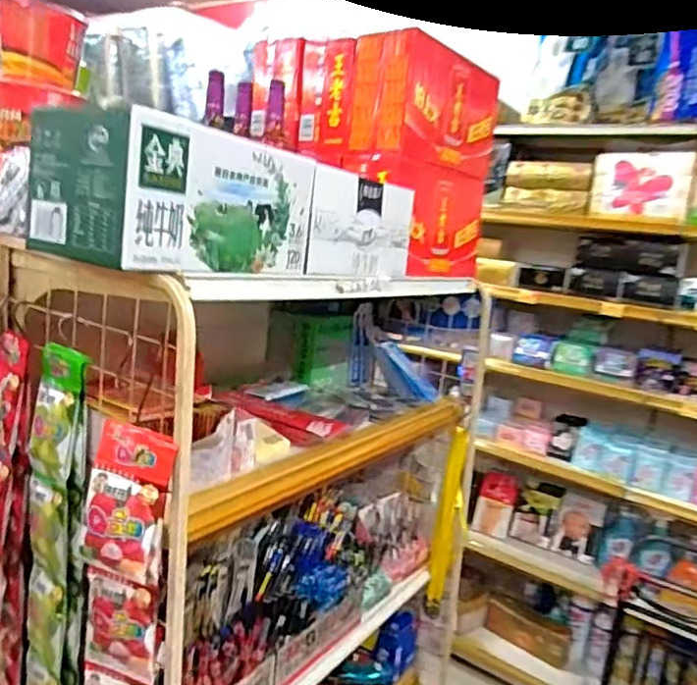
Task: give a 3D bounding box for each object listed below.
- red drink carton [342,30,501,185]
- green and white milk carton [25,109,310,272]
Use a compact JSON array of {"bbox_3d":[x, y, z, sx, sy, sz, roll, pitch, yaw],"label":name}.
[{"bbox_3d":[0.150,-0.432,1.142,0.126,0.190,0.328,15,12,38],"label":"red drink carton"},{"bbox_3d":[-0.190,-0.162,0.695,0.168,0.137,0.281,12,11,28],"label":"green and white milk carton"}]

